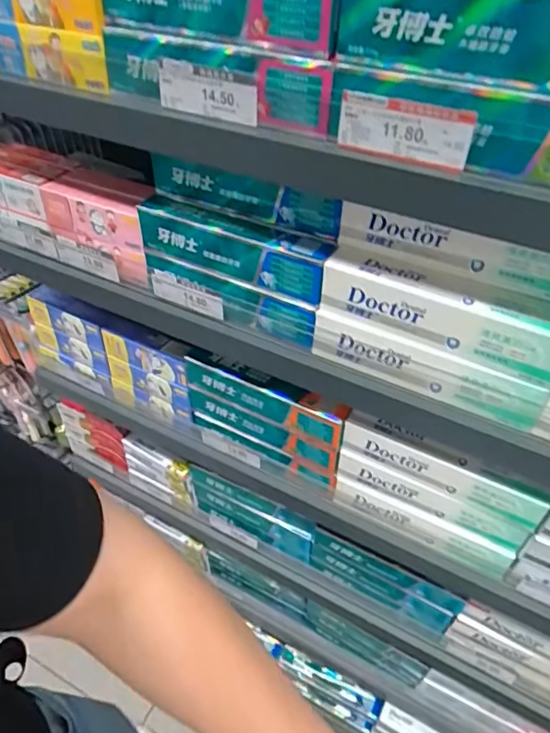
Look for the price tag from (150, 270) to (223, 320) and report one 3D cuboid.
[{"bbox_3d":[-0.104,-0.085,0.606,0.097,0.041,0.005,19,46,19],"label":"price tag"}]

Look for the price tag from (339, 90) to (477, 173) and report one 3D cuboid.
[{"bbox_3d":[0.096,-0.177,0.393,0.099,0.042,0.005,21,43,20],"label":"price tag"}]

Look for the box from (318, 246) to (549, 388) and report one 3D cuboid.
[{"bbox_3d":[0.157,-0.055,0.492,0.227,0.054,0.052,21,46,21],"label":"box"}]

